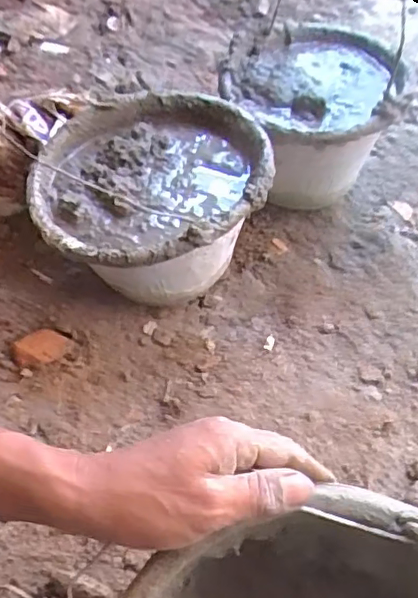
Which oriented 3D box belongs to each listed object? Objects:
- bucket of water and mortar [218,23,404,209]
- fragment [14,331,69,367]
[{"bbox_3d":[0.120,-0.230,0.774,0.200,0.182,0.244,9,49,3],"label":"bucket of water and mortar"},{"bbox_3d":[-0.182,0.050,0.632,0.054,0.016,0.038,-13,52,-16],"label":"fragment"}]

